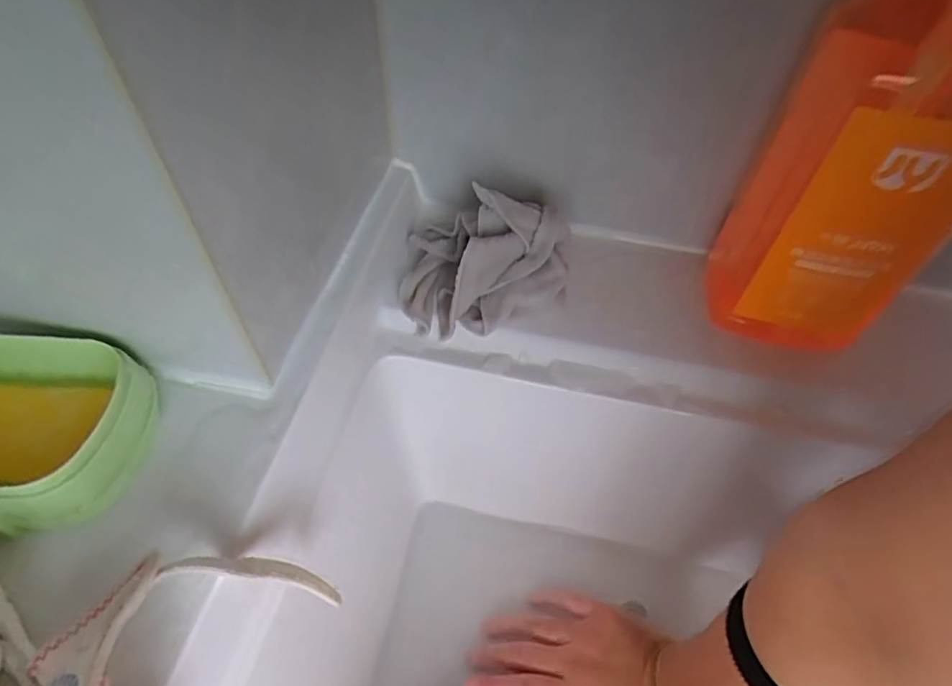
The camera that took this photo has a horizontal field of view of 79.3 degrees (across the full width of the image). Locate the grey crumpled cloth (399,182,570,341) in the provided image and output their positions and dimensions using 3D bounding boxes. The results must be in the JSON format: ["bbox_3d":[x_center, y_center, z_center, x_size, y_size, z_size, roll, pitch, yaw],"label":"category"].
[{"bbox_3d":[0.004,-0.049,0.359,0.105,0.059,0.072,7,54,5],"label":"grey crumpled cloth"}]

